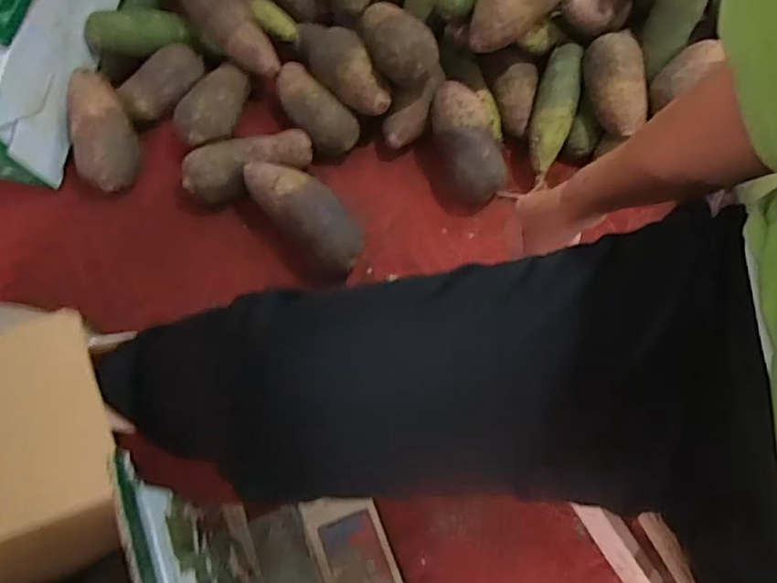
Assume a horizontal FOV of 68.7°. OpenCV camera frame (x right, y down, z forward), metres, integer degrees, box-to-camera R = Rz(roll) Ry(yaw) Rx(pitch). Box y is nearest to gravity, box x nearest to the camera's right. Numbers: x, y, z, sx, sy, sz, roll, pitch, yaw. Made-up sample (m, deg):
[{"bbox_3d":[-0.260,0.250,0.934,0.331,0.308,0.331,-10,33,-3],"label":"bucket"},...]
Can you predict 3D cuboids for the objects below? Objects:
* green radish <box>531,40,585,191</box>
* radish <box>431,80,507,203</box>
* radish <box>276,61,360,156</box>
[{"bbox_3d":[0.217,-0.239,0.739,0.052,0.047,0.184,15,81,3],"label":"green radish"},{"bbox_3d":[0.104,-0.191,0.747,0.095,0.092,0.154,4,68,-1],"label":"radish"},{"bbox_3d":[-0.101,-0.247,0.756,0.062,0.050,0.153,-34,74,-15],"label":"radish"}]

